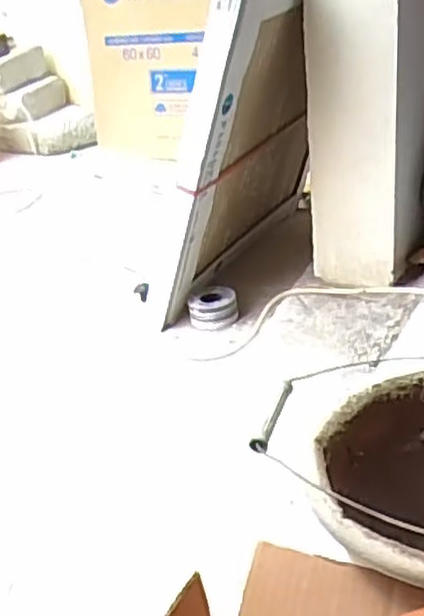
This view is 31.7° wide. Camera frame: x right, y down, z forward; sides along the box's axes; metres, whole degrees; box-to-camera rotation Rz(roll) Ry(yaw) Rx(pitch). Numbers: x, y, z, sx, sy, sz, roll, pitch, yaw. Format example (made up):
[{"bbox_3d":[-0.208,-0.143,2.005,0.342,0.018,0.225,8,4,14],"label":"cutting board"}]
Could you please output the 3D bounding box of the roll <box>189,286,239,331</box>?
[{"bbox_3d":[0.002,0.000,1.322,0.085,0.052,0.085,-5,27,3],"label":"roll"}]

